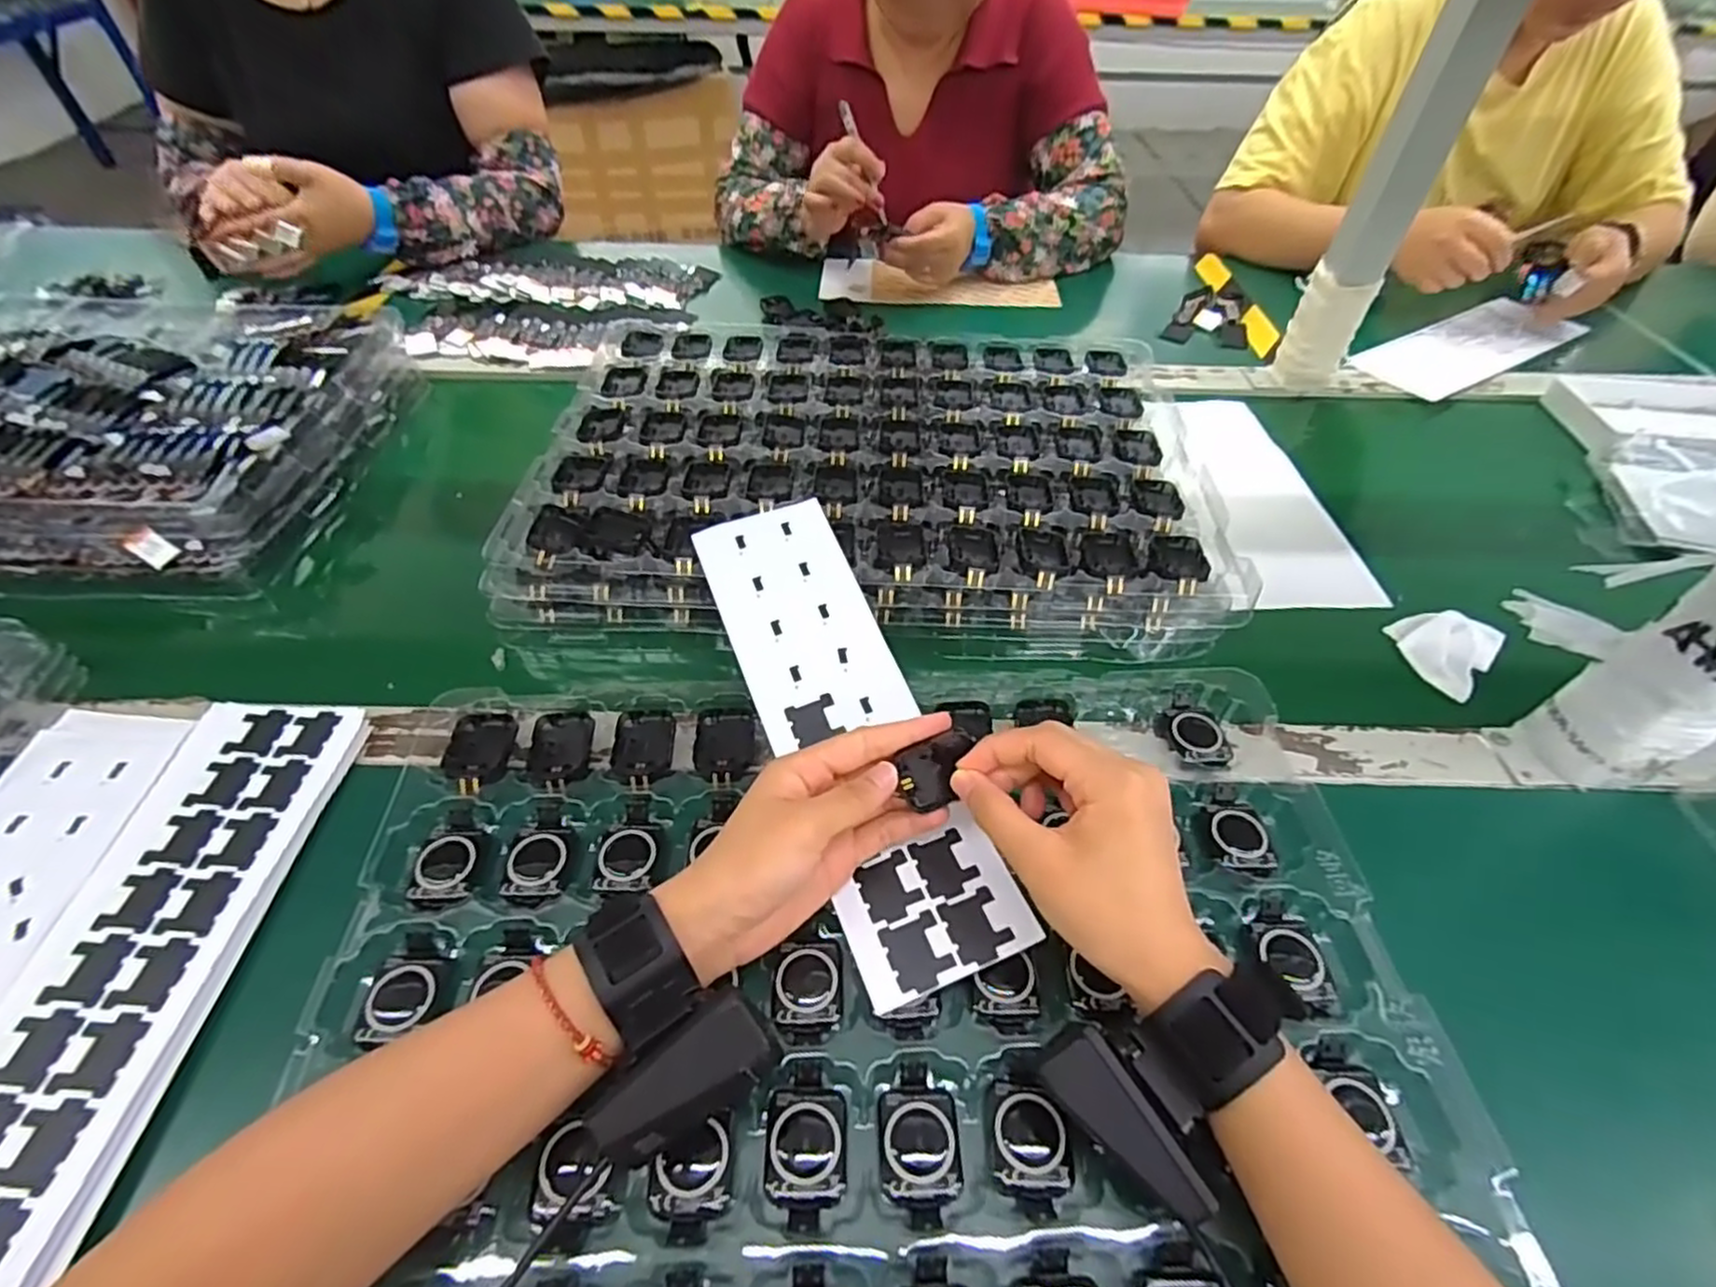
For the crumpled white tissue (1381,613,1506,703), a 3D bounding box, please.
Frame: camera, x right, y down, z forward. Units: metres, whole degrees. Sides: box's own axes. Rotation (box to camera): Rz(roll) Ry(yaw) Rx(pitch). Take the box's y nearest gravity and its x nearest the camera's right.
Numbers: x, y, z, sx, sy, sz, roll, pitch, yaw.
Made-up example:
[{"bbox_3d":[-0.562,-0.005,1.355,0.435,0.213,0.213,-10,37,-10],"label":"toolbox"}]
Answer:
[{"bbox_3d":[0.402,-0.001,0.496,0.075,0.010,0.059,-34,57,-26],"label":"crumpled white tissue"}]

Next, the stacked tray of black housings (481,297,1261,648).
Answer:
[{"bbox_3d":[0.012,-0.146,0.575,0.486,0.047,0.324,2,49,1],"label":"stacked tray of black housings"}]

